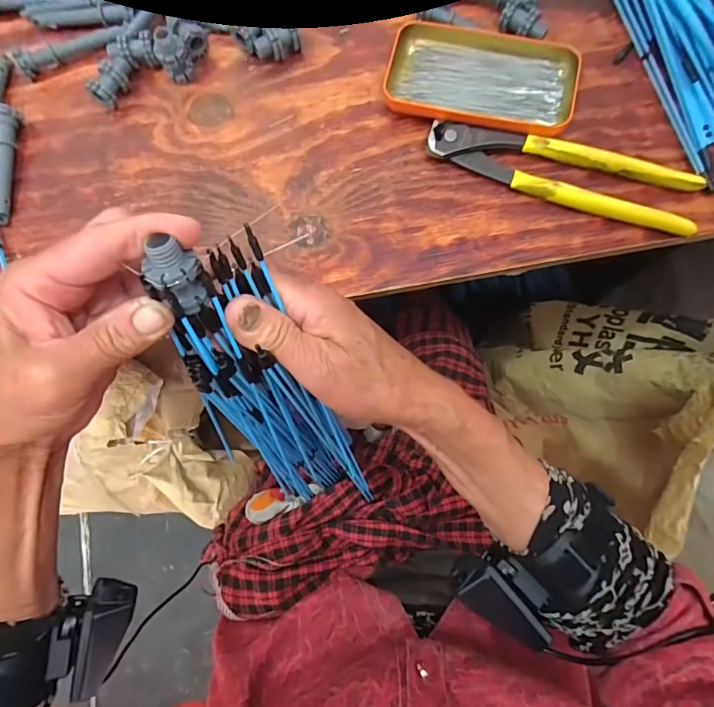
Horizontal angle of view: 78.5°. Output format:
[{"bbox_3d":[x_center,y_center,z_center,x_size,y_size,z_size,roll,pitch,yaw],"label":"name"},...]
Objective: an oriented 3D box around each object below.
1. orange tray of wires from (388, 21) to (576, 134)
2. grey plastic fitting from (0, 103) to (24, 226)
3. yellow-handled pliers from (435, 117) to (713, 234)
[{"bbox_3d":[0.096,-0.216,0.339,0.141,0.018,0.088,12,79,5],"label":"orange tray of wires"},{"bbox_3d":[-0.285,-0.152,0.354,0.013,0.014,0.098,-2,79,2],"label":"grey plastic fitting"},{"bbox_3d":[0.153,-0.137,0.332,0.200,0.020,0.046,16,80,6],"label":"yellow-handled pliers"}]

